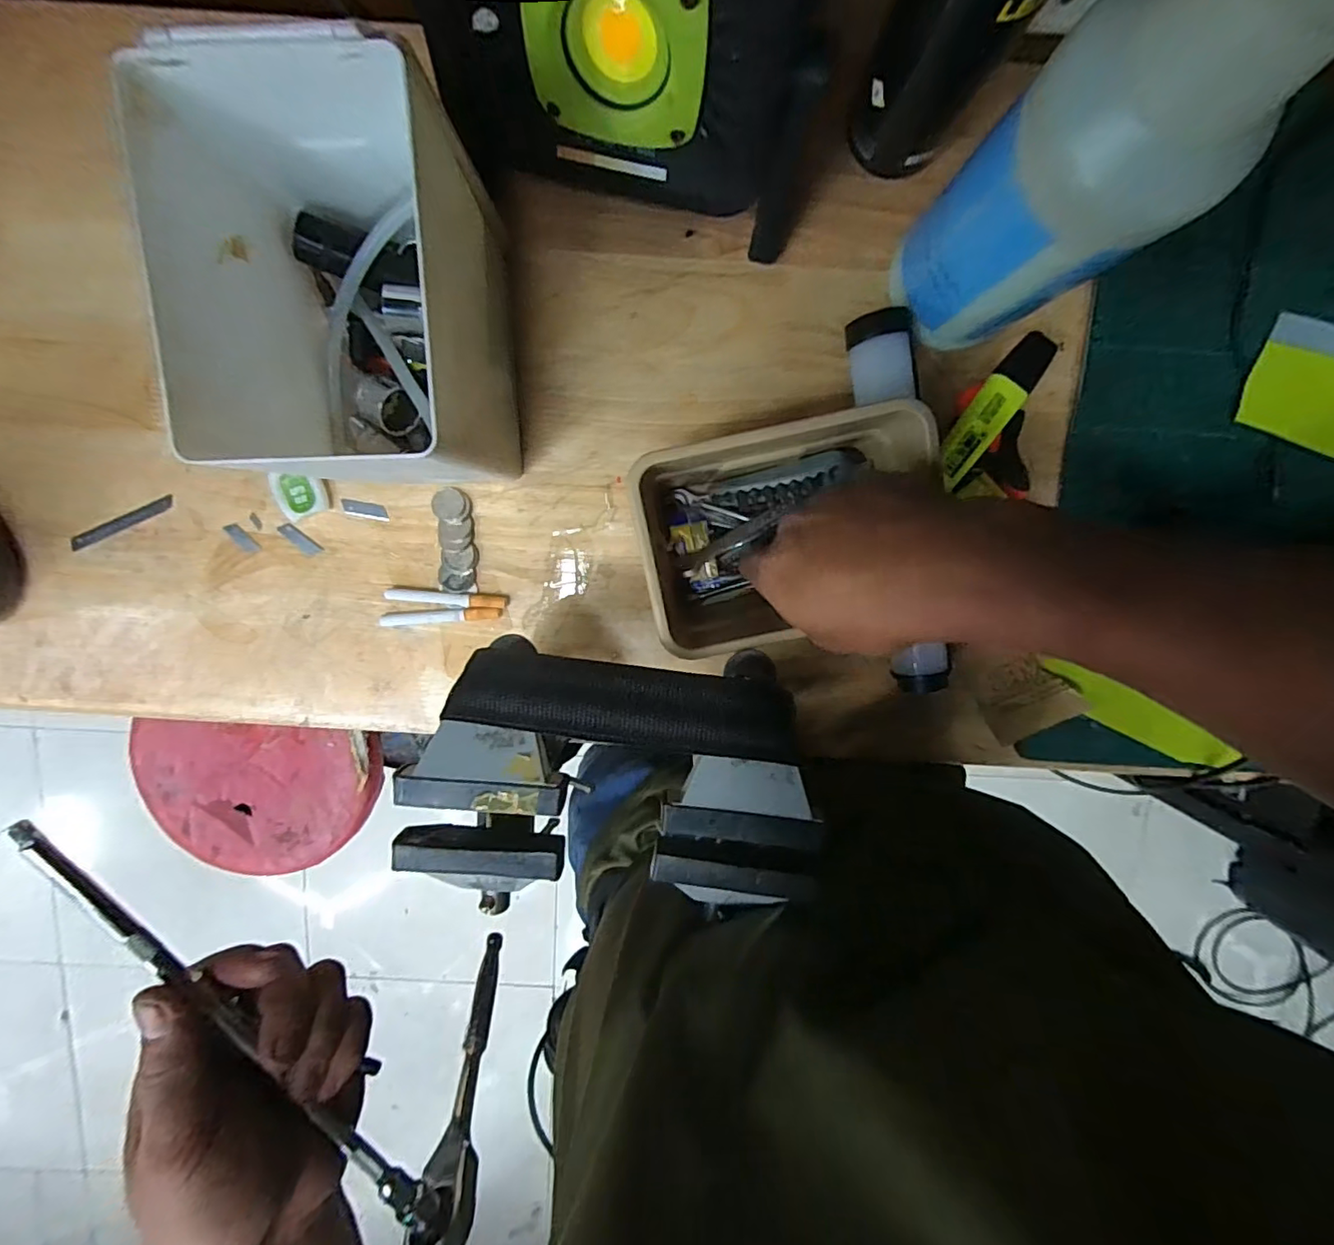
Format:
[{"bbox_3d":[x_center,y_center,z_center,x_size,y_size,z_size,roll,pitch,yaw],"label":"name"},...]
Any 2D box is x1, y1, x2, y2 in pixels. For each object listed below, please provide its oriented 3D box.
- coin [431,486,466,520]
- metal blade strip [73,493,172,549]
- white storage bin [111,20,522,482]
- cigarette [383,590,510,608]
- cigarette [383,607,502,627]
[{"bbox_3d":[-0.149,-0.081,0.384,0.021,0.004,0.021,-3,101,-13],"label":"coin"},{"bbox_3d":[-0.378,-0.069,0.391,0.082,0.006,0.008,-23,98,4],"label":"metal blade strip"},{"bbox_3d":[-0.149,-0.161,0.297,0.109,0.157,0.147,-2,99,1],"label":"white storage bin"},{"bbox_3d":[-0.154,-0.016,0.394,0.082,0.009,0.008,3,99,0],"label":"cigarette"},{"bbox_3d":[-0.159,-0.004,0.395,0.085,0.008,0.009,-4,99,1],"label":"cigarette"}]

